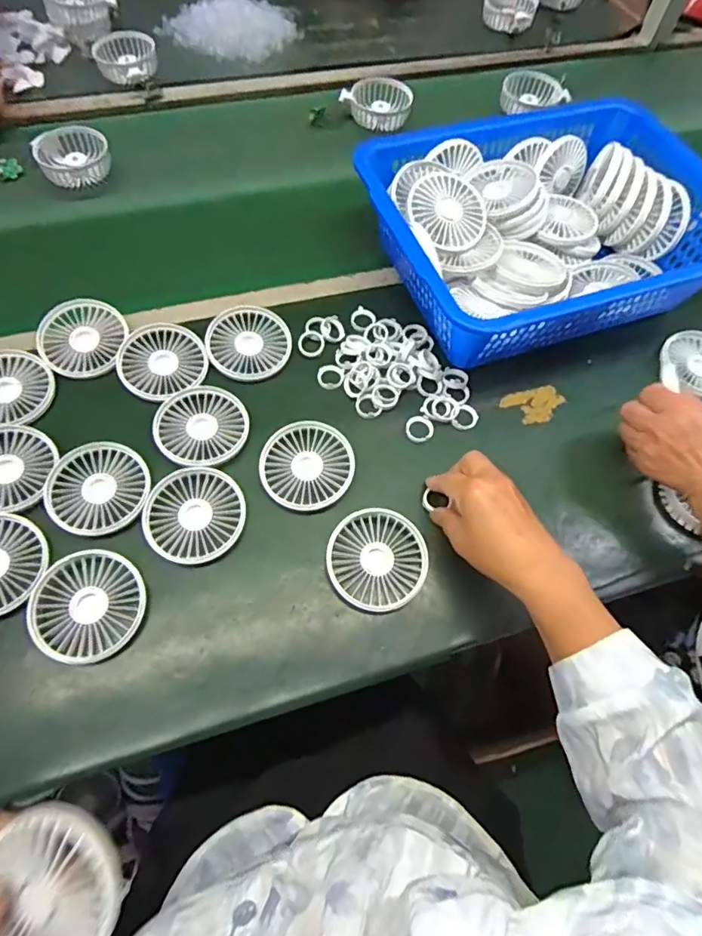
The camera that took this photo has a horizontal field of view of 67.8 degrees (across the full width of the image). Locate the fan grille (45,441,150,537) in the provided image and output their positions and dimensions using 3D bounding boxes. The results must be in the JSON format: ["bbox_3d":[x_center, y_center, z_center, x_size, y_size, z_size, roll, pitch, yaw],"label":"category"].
[{"bbox_3d":[-0.228,0.017,0.473,0.086,0.009,0.088,1,64,-3],"label":"fan grille"}]

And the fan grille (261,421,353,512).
[{"bbox_3d":[-0.041,-0.003,0.496,0.085,0.008,0.091,1,64,-3],"label":"fan grille"}]

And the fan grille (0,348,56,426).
[{"bbox_3d":[-0.340,-0.079,0.512,0.083,0.014,0.086,1,64,-3],"label":"fan grille"}]

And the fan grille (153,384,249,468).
[{"bbox_3d":[-0.145,-0.043,0.509,0.087,0.008,0.089,1,64,-3],"label":"fan grille"}]

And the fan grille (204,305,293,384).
[{"bbox_3d":[-0.107,-0.135,0.555,0.084,0.018,0.090,1,64,-3],"label":"fan grille"}]

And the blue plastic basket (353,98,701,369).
[{"bbox_3d":[0.215,-0.262,0.586,0.371,0.107,0.280,-18,67,-12],"label":"blue plastic basket"}]

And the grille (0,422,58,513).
[{"bbox_3d":[-0.316,0.000,0.475,0.084,0.022,0.085,1,64,-3],"label":"grille"}]

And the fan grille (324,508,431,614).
[{"bbox_3d":[0.023,0.080,0.464,0.086,0.014,0.087,1,64,-3],"label":"fan grille"}]

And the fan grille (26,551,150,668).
[{"bbox_3d":[-0.215,0.112,0.429,0.084,0.016,0.088,1,64,-3],"label":"fan grille"}]

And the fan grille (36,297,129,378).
[{"bbox_3d":[-0.277,-0.136,0.540,0.085,0.018,0.087,1,64,-3],"label":"fan grille"}]

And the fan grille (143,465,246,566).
[{"bbox_3d":[-0.139,0.041,0.468,0.086,0.007,0.087,1,64,-3],"label":"fan grille"}]

